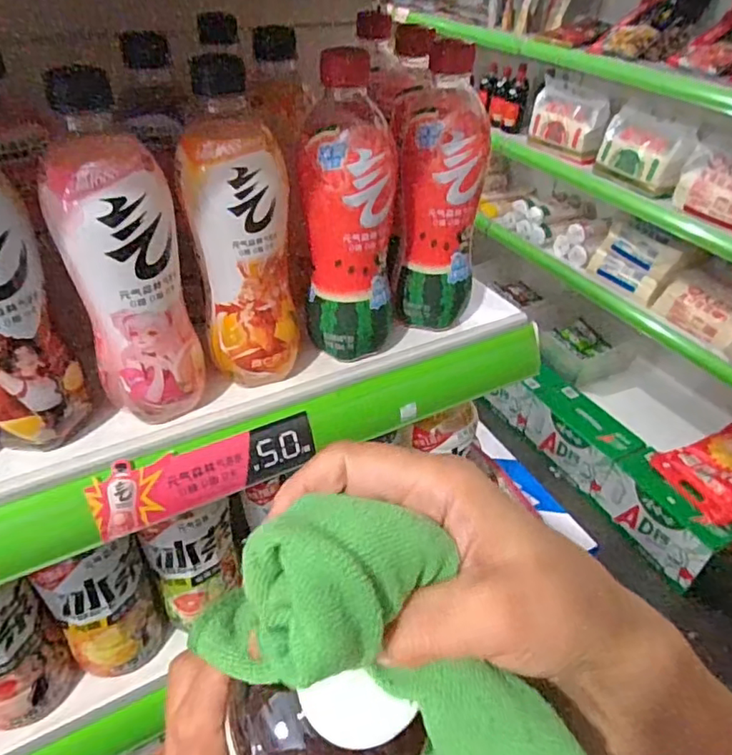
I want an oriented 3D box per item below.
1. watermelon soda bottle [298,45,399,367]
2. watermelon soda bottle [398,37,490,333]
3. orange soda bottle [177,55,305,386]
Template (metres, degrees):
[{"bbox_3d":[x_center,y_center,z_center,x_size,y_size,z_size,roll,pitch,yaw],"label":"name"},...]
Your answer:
[{"bbox_3d":[-0.010,-0.107,0.397,0.062,0.193,0.063,2,40,-2],"label":"watermelon soda bottle"},{"bbox_3d":[0.056,-0.133,0.434,0.063,0.189,0.065,-28,49,-32],"label":"watermelon soda bottle"},{"bbox_3d":[-0.081,-0.083,0.379,0.066,0.180,0.058,-2,40,-6],"label":"orange soda bottle"}]

